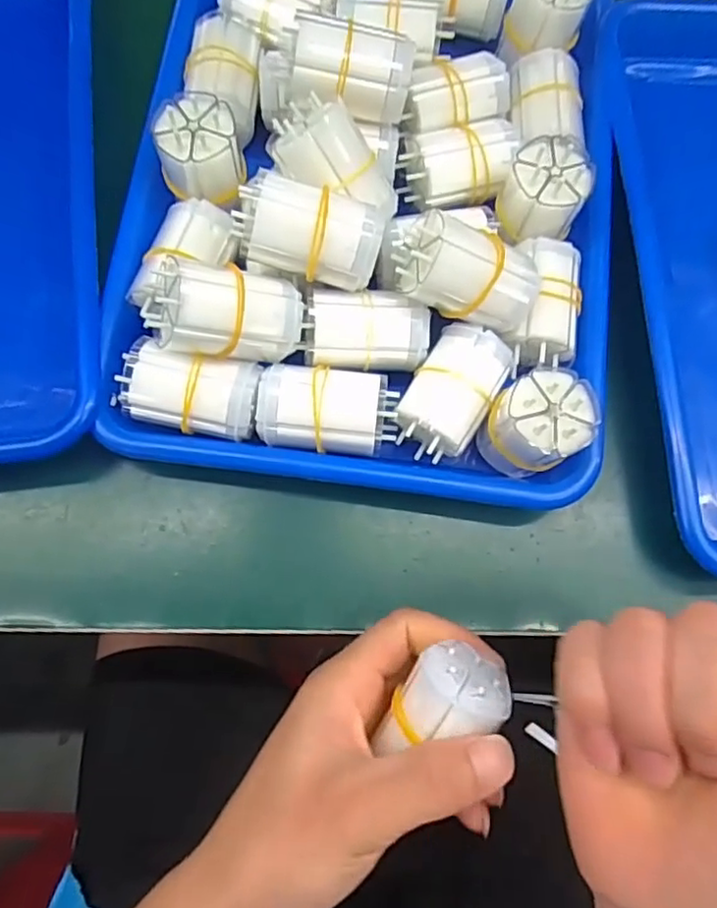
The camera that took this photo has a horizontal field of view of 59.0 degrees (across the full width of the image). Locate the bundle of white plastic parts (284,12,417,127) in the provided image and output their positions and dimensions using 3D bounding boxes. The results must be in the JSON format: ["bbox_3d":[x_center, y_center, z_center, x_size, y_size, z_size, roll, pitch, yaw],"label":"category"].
[{"bbox_3d":[-0.004,-0.183,0.304,0.058,0.030,0.032,1,75,-1],"label":"bundle of white plastic parts"}]

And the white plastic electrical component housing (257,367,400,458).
[{"bbox_3d":[-0.014,-0.020,0.296,0.063,0.028,0.036,6,75,0],"label":"white plastic electrical component housing"}]

